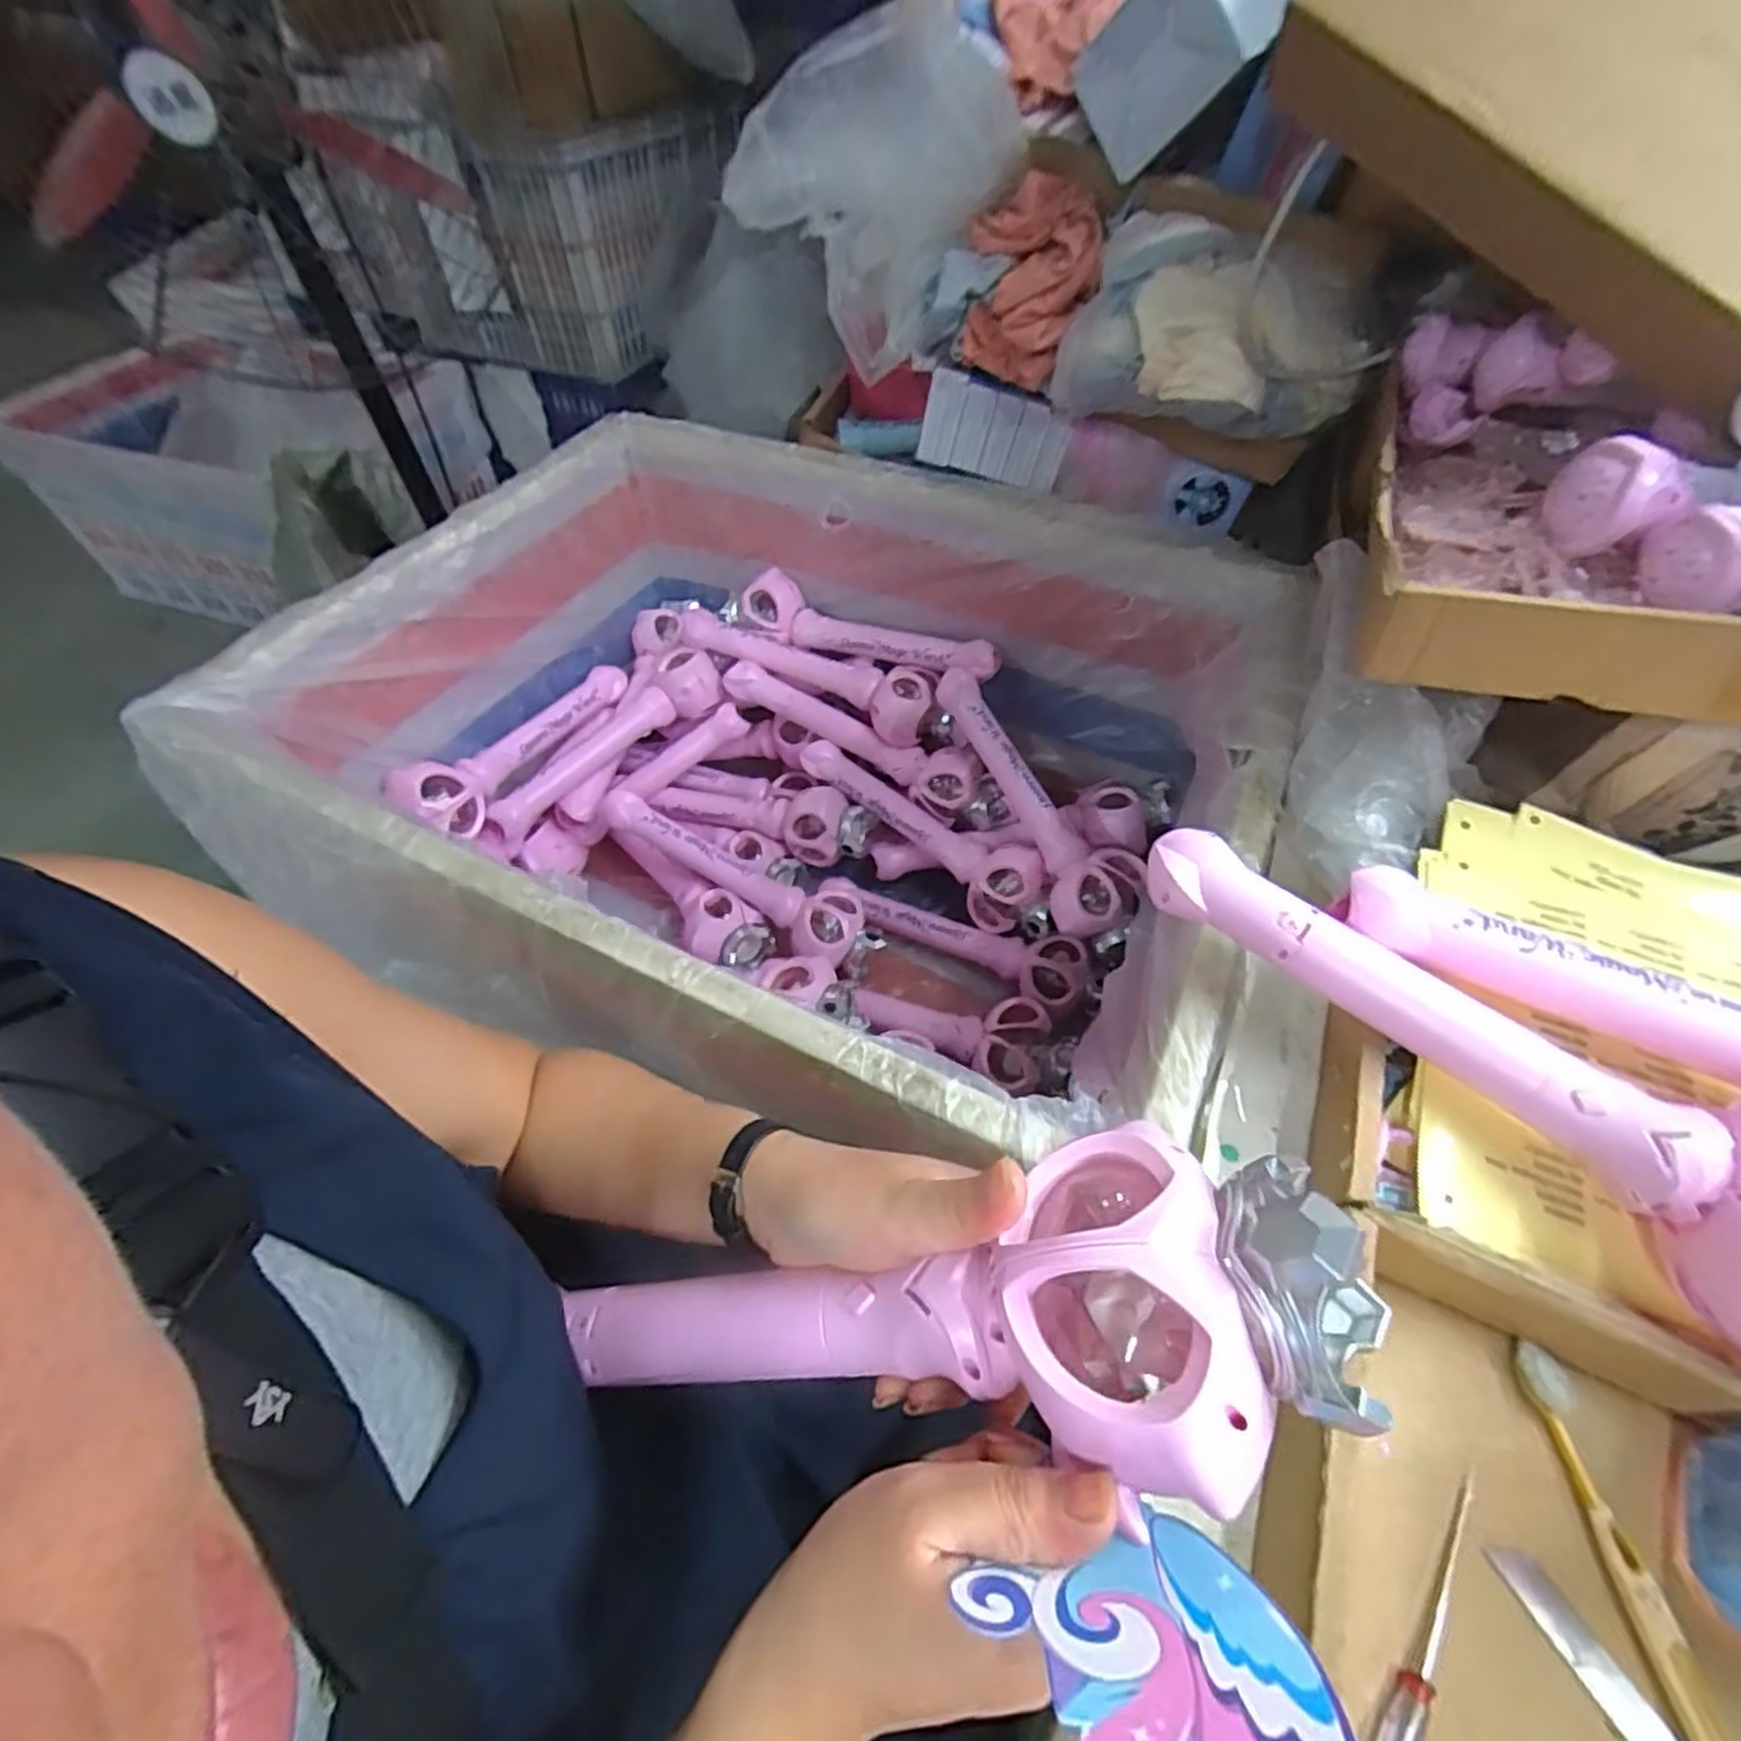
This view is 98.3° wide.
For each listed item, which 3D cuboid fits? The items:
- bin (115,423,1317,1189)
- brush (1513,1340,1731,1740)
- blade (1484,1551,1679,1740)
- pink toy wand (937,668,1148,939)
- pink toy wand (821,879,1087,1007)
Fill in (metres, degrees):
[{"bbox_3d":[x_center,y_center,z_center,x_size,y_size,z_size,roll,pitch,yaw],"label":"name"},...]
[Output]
[{"bbox_3d":[-0.082,-0.067,0.783,0.832,0.405,0.631,17,55,13],"label":"bin"},{"bbox_3d":[0.308,0.277,0.310,0.017,0.011,0.137,-2,53,-1],"label":"brush"},{"bbox_3d":[0.286,0.315,0.287,0.017,0.004,0.097,-24,57,-17],"label":"blade"},{"bbox_3d":[0.179,-0.085,0.834,0.104,0.063,0.331,-28,80,-19],"label":"pink toy wand"},{"bbox_3d":[0.086,0.079,0.887,0.327,0.066,0.071,20,56,14],"label":"pink toy wand"}]

